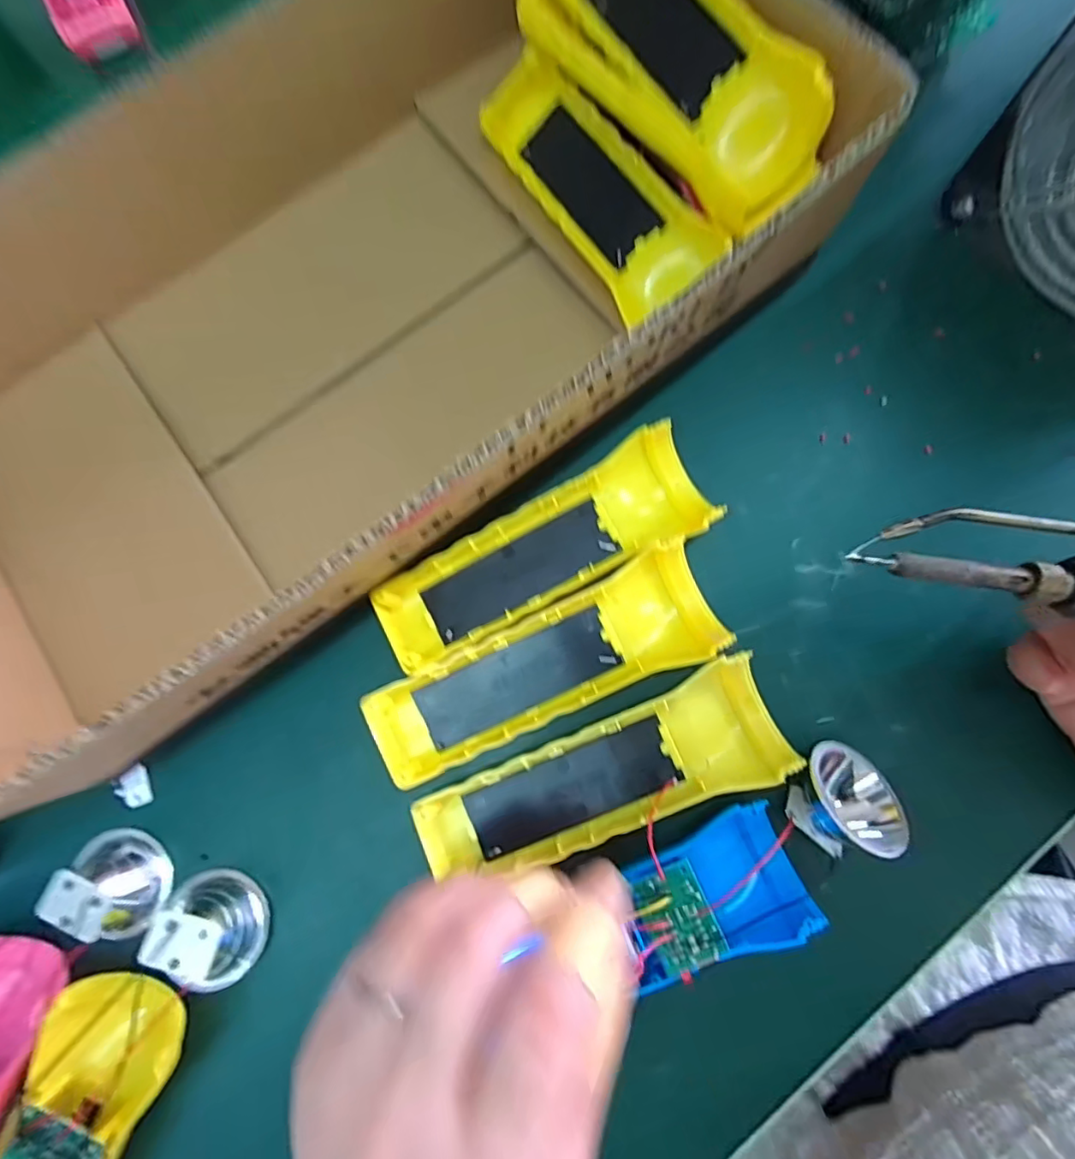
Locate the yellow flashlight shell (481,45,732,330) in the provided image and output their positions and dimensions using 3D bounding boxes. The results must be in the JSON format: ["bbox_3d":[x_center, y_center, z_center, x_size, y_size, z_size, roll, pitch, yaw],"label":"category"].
[{"bbox_3d":[0.029,-0.184,0.269,0.030,0.045,0.141,-20,71,-47],"label":"yellow flashlight shell"}]

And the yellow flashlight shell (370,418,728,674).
[{"bbox_3d":[0.003,-0.012,0.254,0.155,0.024,0.048,-28,77,-3],"label":"yellow flashlight shell"}]

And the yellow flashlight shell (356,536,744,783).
[{"bbox_3d":[0.003,0.037,0.248,0.154,0.026,0.049,-23,77,-2],"label":"yellow flashlight shell"}]

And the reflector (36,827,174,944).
[{"bbox_3d":[-0.181,0.129,0.242,0.040,0.031,0.036,33,81,10],"label":"reflector"}]

